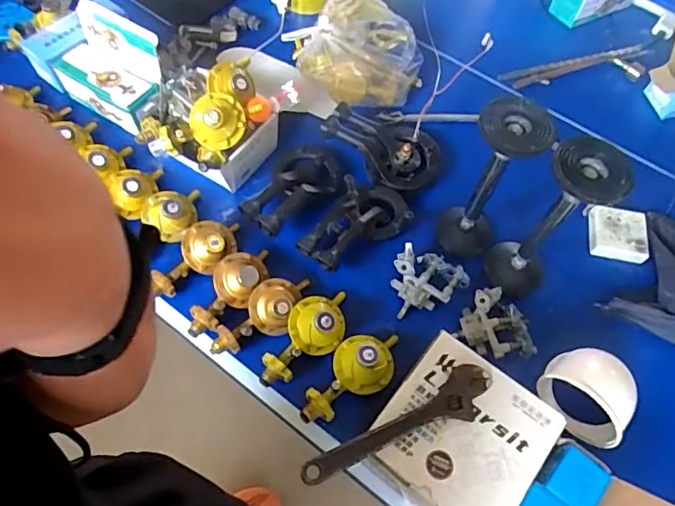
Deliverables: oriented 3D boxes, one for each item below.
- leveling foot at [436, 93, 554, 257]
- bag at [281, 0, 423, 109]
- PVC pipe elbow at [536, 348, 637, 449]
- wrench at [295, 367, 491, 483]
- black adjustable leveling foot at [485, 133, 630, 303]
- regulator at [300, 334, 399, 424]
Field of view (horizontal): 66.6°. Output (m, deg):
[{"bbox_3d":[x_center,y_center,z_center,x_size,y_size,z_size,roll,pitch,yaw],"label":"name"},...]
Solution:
[{"bbox_3d":[0.215,-0.091,0.743,0.087,0.284,0.080,1,62,-2],"label":"leveling foot"},{"bbox_3d":[0.031,-0.388,0.985,0.229,0.100,0.248,-20,65,-13],"label":"bag"},{"bbox_3d":[0.322,0.183,0.684,0.109,0.083,0.118,26,64,11],"label":"PVC pipe elbow"},{"bbox_3d":[0.077,0.203,0.589,0.242,0.019,0.052,-27,66,-16],"label":"wrench"},{"bbox_3d":[0.288,-0.034,0.713,0.090,0.275,0.084,1,62,-2],"label":"black adjustable leveling foot"},{"bbox_3d":[0.024,0.166,0.703,0.083,0.052,0.170,34,65,15],"label":"regulator"}]

